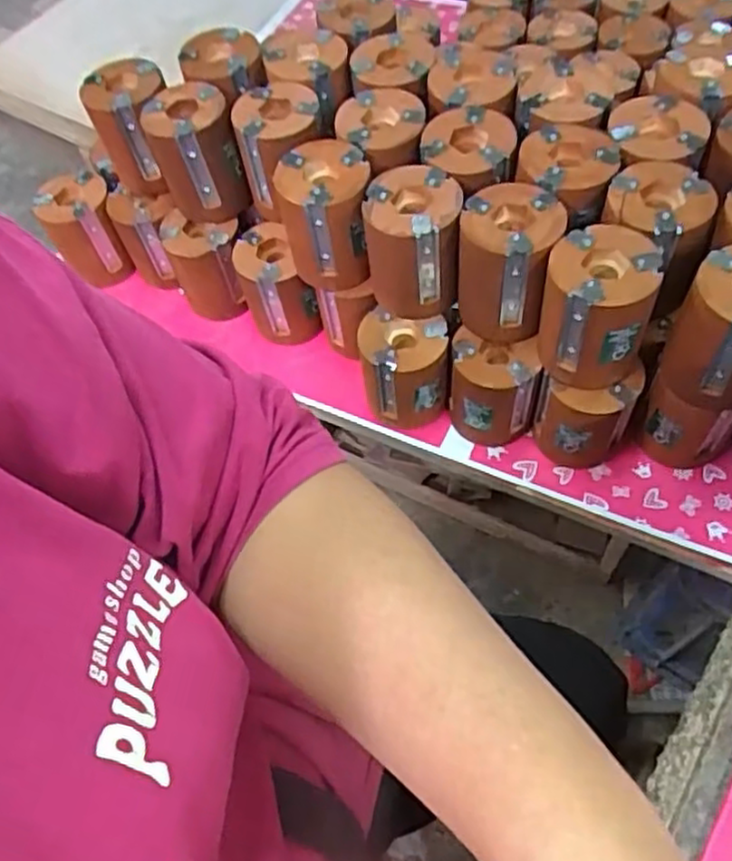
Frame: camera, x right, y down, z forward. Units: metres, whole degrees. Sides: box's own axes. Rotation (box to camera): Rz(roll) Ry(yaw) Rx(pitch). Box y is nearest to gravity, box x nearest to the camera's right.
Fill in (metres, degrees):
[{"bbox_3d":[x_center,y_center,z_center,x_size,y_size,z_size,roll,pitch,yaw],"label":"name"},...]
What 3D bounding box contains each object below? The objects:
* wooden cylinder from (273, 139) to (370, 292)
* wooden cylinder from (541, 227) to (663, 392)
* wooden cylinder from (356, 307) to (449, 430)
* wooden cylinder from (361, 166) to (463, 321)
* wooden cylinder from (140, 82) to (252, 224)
[{"bbox_3d":[-0.034,-0.188,0.626,0.077,0.100,0.084,-3,60,3],"label":"wooden cylinder"},{"bbox_3d":[0.175,-0.093,0.549,0.075,0.099,0.078,-2,60,3],"label":"wooden cylinder"},{"bbox_3d":[0.035,-0.055,0.658,0.081,0.100,0.065,6,61,8],"label":"wooden cylinder"},{"bbox_3d":[0.039,-0.152,0.605,0.077,0.108,0.084,-3,60,3],"label":"wooden cylinder"},{"bbox_3d":[-0.162,-0.265,0.686,0.077,0.098,0.081,-16,60,-5],"label":"wooden cylinder"}]

